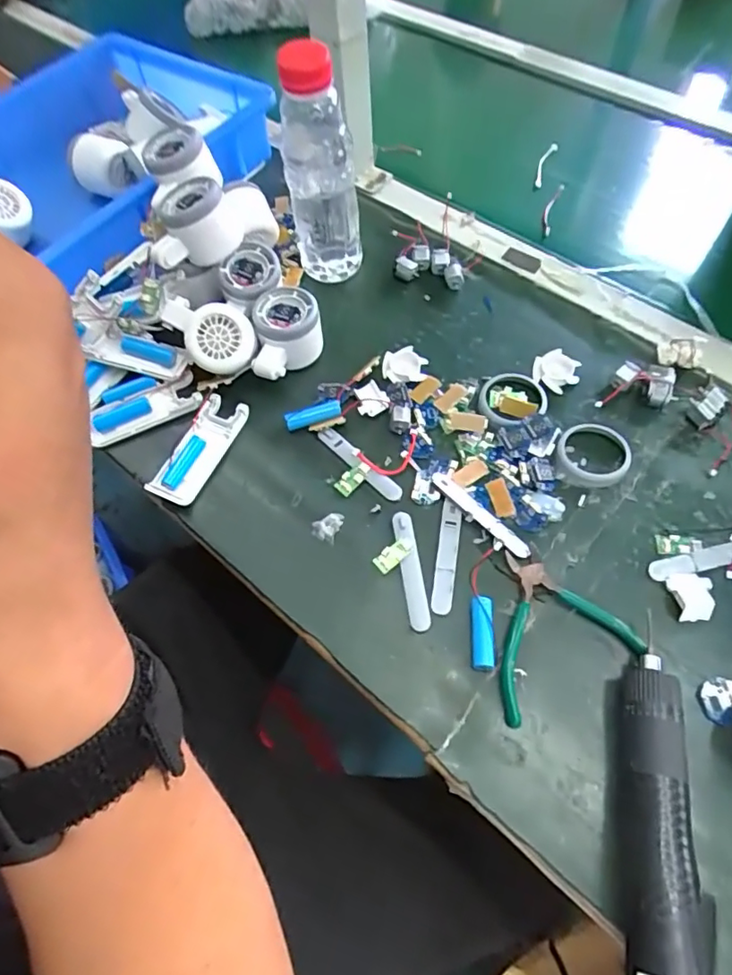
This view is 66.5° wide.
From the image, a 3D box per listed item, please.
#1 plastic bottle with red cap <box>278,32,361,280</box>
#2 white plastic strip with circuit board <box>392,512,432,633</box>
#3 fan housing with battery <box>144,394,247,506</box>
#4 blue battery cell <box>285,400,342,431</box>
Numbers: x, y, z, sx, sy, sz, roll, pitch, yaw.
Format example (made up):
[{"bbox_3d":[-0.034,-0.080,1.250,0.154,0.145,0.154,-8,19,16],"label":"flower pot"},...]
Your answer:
[{"bbox_3d":[-0.040,-0.277,0.500,0.061,0.195,0.049,-8,62,-1],"label":"plastic bottle with red cap"},{"bbox_3d":[0.035,0.062,0.428,0.017,0.004,0.094,-8,62,-1],"label":"white plastic strip with circuit board"},{"bbox_3d":[-0.144,-0.033,0.480,0.042,0.013,0.103,22,66,14],"label":"fan housing with battery"},{"bbox_3d":[-0.046,-0.064,0.493,0.051,0.012,0.017,-19,63,-6],"label":"blue battery cell"}]

